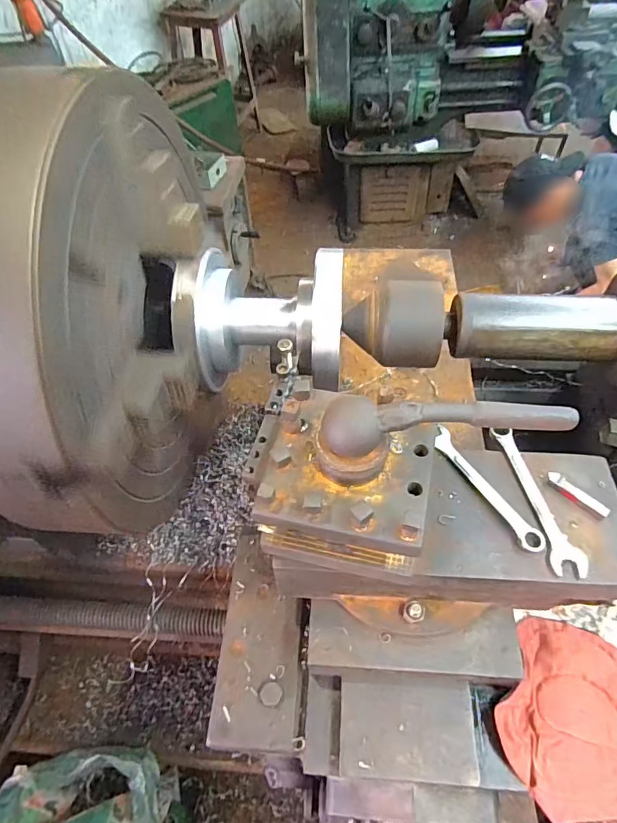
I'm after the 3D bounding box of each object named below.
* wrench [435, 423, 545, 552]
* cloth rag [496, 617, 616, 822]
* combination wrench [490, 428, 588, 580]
[{"bbox_3d":[0.171,0.072,0.487,0.028,0.011,0.156,-23,55,-14],"label":"wrench"},{"bbox_3d":[0.277,0.310,0.489,0.154,0.019,0.169,24,58,20],"label":"cloth rag"},{"bbox_3d":[0.226,0.084,0.484,0.031,0.006,0.161,-7,53,-3],"label":"combination wrench"}]

